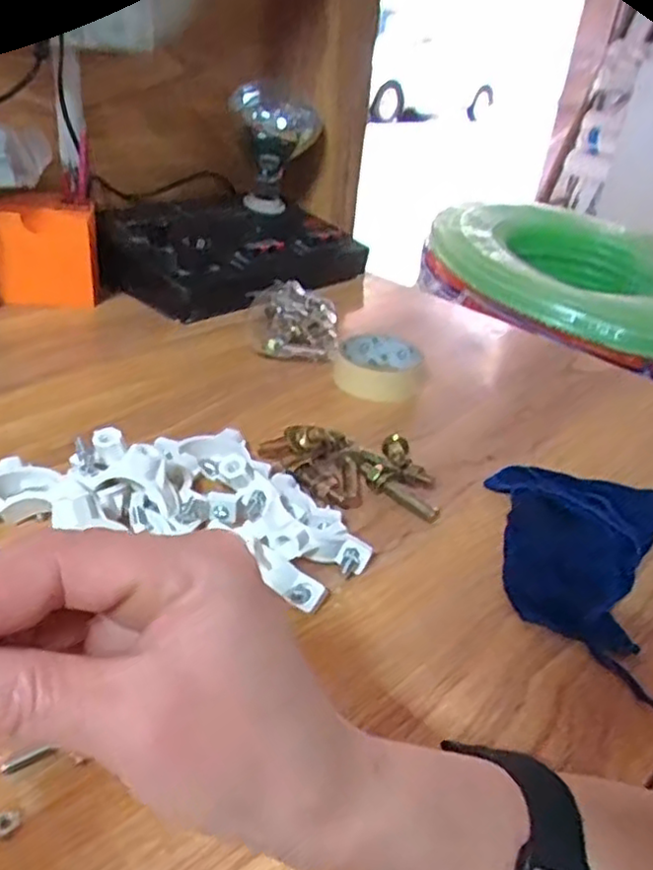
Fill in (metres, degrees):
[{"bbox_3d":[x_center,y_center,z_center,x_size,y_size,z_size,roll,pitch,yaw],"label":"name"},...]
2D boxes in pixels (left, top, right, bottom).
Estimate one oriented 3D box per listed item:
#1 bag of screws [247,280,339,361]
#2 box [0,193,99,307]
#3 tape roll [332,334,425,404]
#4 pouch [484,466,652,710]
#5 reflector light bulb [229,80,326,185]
[{"bbox_3d":[-0.033,-0.120,0.728,0.094,0.042,0.134,3,32,-8],"label":"bag of screws"},{"bbox_3d":[-0.298,-0.197,0.735,0.098,0.093,0.070,0,33,-13],"label":"box"},{"bbox_3d":[0.045,-0.060,0.651,0.083,0.034,0.088,6,32,-3],"label":"tape roll"},{"bbox_3d":[0.158,0.073,0.446,0.114,0.032,0.176,19,34,17],"label":"pouch"},{"bbox_3d":[-0.066,-0.399,0.913,0.115,0.106,0.119,6,32,-3],"label":"reflector light bulb"}]

